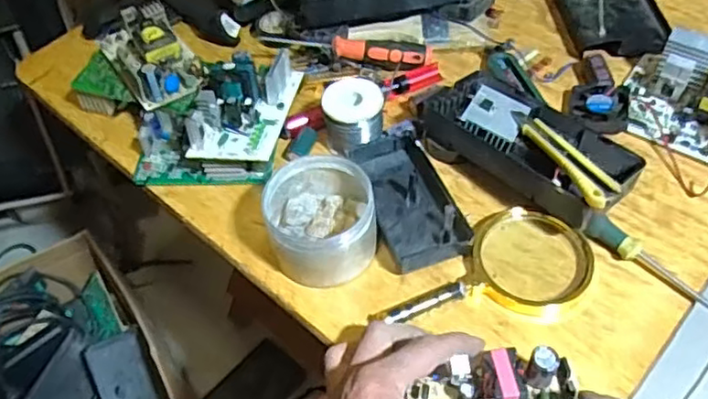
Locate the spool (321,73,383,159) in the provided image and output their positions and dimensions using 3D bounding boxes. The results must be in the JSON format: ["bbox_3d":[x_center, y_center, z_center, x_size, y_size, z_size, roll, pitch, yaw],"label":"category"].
[{"bbox_3d":[0.000,-0.069,0.561,0.050,0.052,0.051,-2,52,3],"label":"spool"}]

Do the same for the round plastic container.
[{"bbox_3d":[-0.025,0.015,0.501,0.081,0.061,0.087,-2,52,3],"label":"round plastic container"}]

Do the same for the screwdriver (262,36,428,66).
[{"bbox_3d":[-0.010,-0.152,0.637,0.171,0.024,0.030,9,53,11],"label":"screwdriver"}]

